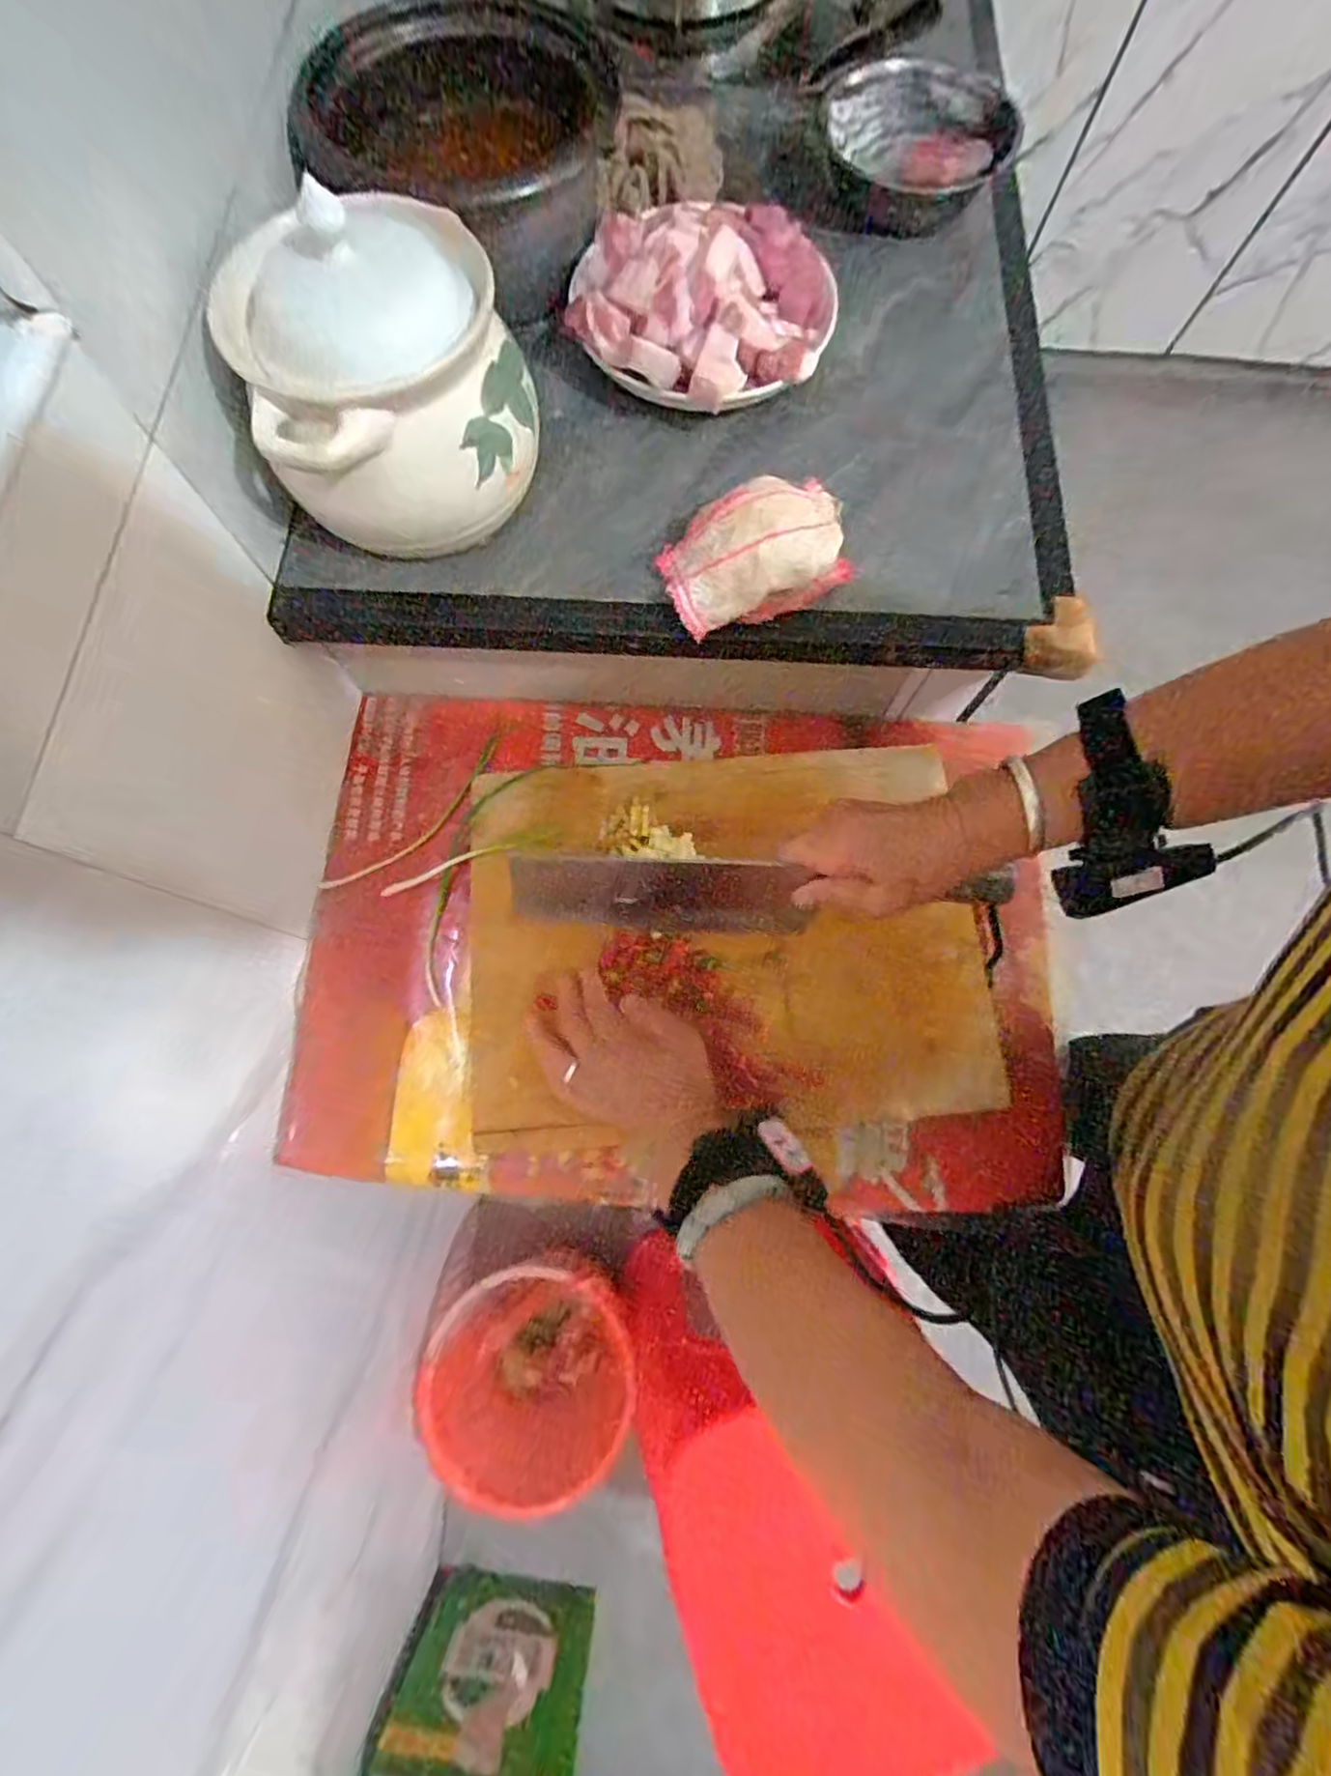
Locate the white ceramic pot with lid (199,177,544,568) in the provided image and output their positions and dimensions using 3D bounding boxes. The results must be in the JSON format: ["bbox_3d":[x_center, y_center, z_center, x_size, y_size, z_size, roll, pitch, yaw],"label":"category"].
[{"bbox_3d":[-0.167,-0.311,0.396,0.154,0.145,0.146,0,75,0],"label":"white ceramic pot with lid"}]

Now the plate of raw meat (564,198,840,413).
[{"bbox_3d":[0.028,-0.434,0.470,0.184,0.078,0.170,0,75,0],"label":"plate of raw meat"}]

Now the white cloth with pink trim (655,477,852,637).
[{"bbox_3d":[0.061,-0.224,0.426,0.123,0.048,0.078,-25,76,-7],"label":"white cloth with pink trim"}]

